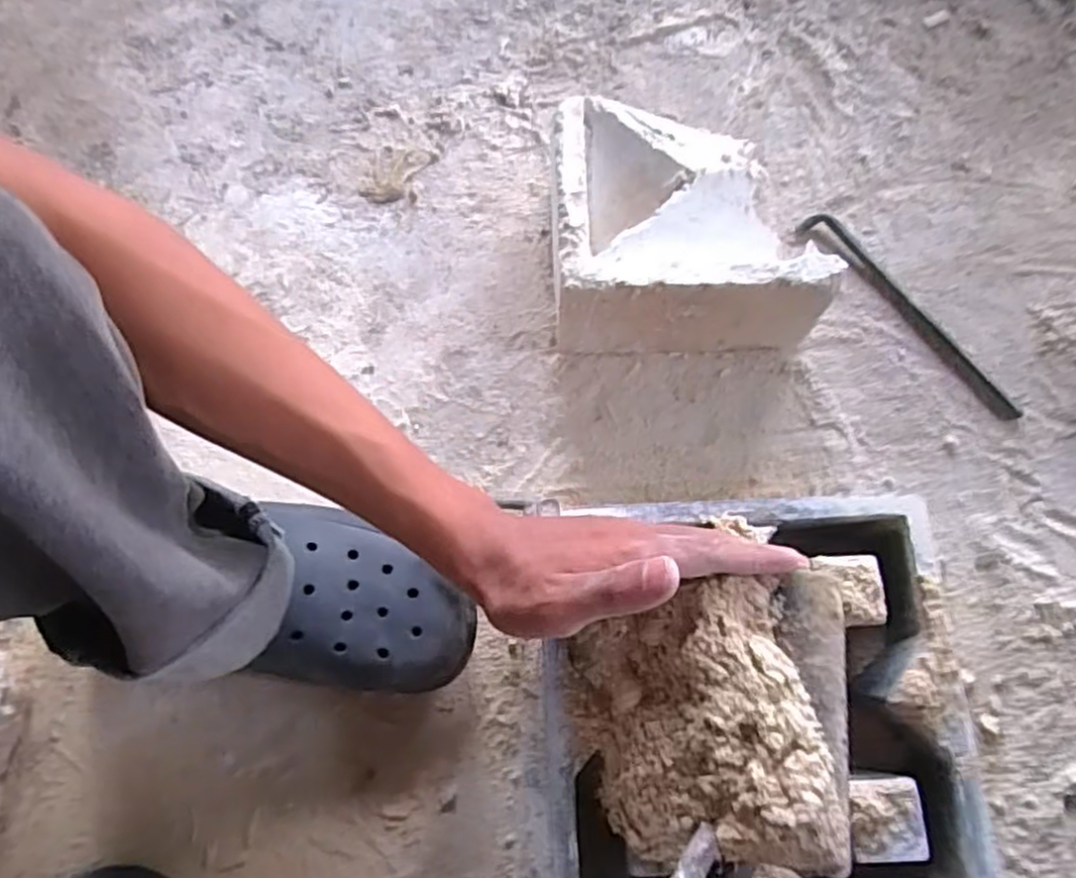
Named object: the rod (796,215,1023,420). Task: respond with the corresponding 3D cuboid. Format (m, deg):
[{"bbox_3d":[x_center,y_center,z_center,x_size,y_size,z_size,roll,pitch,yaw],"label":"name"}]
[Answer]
[{"bbox_3d":[0.308,-0.105,0.596,0.027,0.010,0.229,-38,76,-10],"label":"rod"}]

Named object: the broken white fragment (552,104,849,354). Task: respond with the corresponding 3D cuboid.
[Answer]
[{"bbox_3d":[0.109,-0.164,0.568,0.191,0.105,0.167,-1,72,1],"label":"broken white fragment"}]

